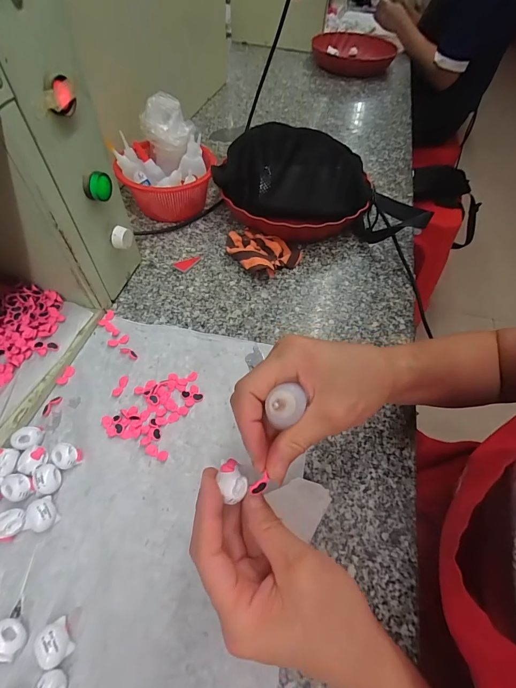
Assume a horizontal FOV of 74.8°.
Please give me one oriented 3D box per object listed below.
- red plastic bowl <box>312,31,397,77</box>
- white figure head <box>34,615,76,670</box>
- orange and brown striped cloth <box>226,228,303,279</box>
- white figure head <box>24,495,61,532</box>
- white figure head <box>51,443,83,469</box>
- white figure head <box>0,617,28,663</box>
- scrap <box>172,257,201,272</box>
[{"bbox_3d":[0.270,-0.820,0.963,0.227,0.060,0.241,2,55,-3],"label":"red plastic bowl"},{"bbox_3d":[-0.148,0.218,0.246,0.019,0.019,0.024,-26,61,-20],"label":"white figure head"},{"bbox_3d":[0.004,-0.132,0.494,0.110,0.025,0.077,17,56,8],"label":"orange and brown striped cloth"},{"bbox_3d":[-0.187,0.148,0.291,0.024,0.016,0.026,30,58,16],"label":"white figure head"},{"bbox_3d":[-0.182,0.107,0.321,0.022,0.015,0.022,2,55,-3],"label":"white figure head"},{"bbox_3d":[-0.180,0.215,0.246,0.025,0.021,0.020,19,56,9],"label":"white figure head"},{"bbox_3d":[-0.103,-0.121,0.493,0.023,0.006,0.039,31,59,16],"label":"scrap"}]

